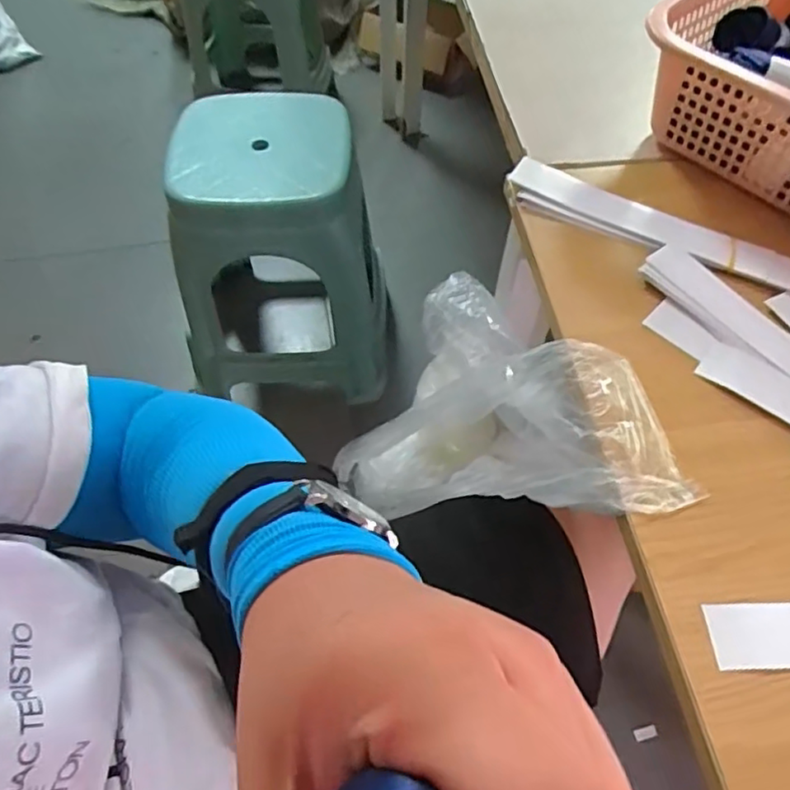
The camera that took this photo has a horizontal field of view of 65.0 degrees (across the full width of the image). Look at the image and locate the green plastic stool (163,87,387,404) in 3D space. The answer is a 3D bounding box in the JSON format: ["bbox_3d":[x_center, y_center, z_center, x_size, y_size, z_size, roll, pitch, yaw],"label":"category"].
[{"bbox_3d":[-0.221,-0.264,1.186,0.359,0.427,0.396,-12,58,-8],"label":"green plastic stool"}]

